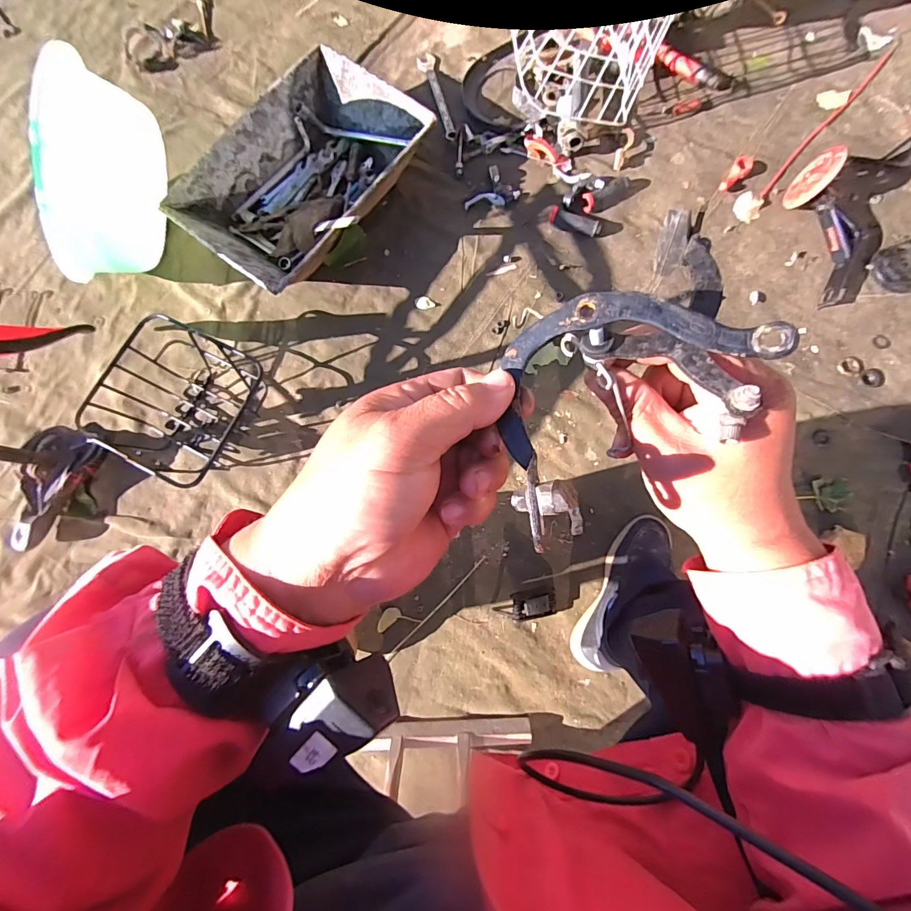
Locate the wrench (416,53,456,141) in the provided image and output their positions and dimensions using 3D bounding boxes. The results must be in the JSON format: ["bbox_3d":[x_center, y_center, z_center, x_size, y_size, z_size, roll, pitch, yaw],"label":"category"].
[{"bbox_3d":[-0.044,-0.801,0.952,0.041,0.017,0.236,-13,79,-1],"label":"wrench"}]

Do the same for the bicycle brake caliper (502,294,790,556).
[{"bbox_3d":[0.072,-0.025,0.203,0.137,0.042,0.093,-29,77,20],"label":"bicycle brake caliper"}]

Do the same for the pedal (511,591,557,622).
[{"bbox_3d":[0.134,0.254,0.725,0.079,0.039,0.046,-5,80,1],"label":"pedal"}]

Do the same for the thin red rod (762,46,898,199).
[{"bbox_3d":[0.789,-0.709,0.898,0.022,0.017,0.476,42,83,9],"label":"thin red rod"}]

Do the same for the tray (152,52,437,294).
[{"bbox_3d":[-0.297,-0.555,0.863,0.298,0.112,0.475,38,84,8],"label":"tray"}]

